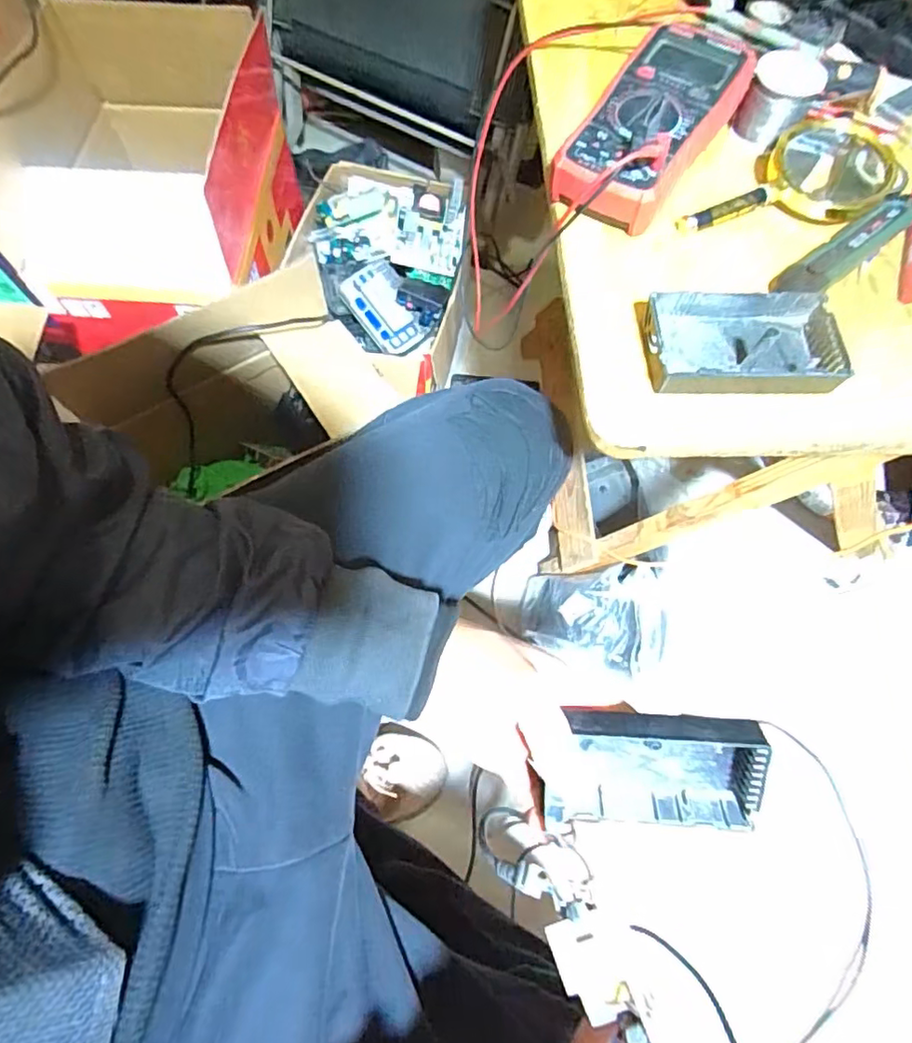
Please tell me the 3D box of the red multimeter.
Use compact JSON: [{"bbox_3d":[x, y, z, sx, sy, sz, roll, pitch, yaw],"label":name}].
[{"bbox_3d":[0.154,-0.315,0.462,0.092,0.047,0.204,32,69,12],"label":"red multimeter"}]

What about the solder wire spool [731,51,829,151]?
[{"bbox_3d":[0.268,-0.351,0.487,0.054,0.049,0.060,27,68,10],"label":"solder wire spool"}]

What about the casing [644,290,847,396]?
[{"bbox_3d":[0.193,-0.120,0.396,0.126,0.027,0.069,0,66,-1],"label":"casing"}]

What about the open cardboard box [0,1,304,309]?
[{"bbox_3d":[-0.442,-0.496,0.832,0.333,0.221,0.374,1,66,-1],"label":"open cardboard box"}]

